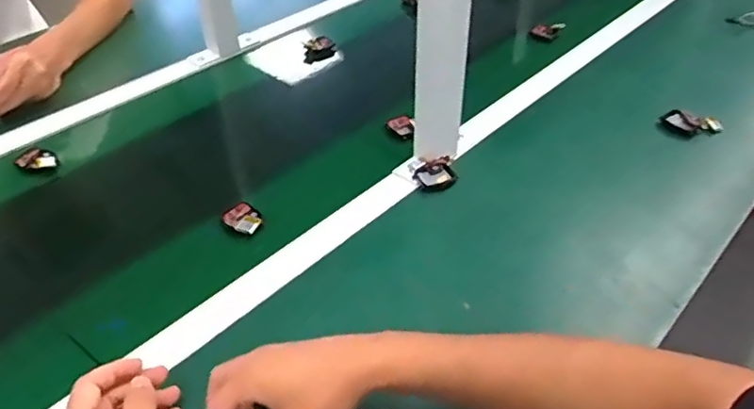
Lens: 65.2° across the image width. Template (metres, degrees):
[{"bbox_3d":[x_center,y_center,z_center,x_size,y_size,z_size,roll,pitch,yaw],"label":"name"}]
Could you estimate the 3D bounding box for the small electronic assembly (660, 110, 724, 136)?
[{"bbox_3d":[0.412,-0.107,0.773,0.072,0.018,0.032,26,48,26],"label":"small electronic assembly"}]

